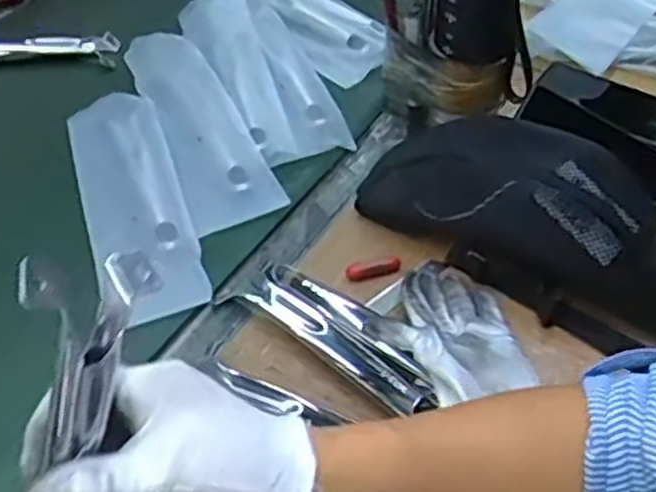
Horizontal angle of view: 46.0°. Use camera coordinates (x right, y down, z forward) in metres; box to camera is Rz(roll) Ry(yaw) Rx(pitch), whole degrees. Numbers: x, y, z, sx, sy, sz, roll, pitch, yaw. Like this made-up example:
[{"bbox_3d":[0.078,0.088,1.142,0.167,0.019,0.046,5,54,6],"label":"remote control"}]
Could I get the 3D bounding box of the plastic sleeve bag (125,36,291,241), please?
[{"bbox_3d":[-0.131,-0.129,0.781,0.086,0.027,0.294,-18,48,-15],"label":"plastic sleeve bag"}]

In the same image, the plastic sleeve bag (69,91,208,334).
[{"bbox_3d":[-0.182,-0.049,0.710,0.089,0.019,0.280,-16,47,-13],"label":"plastic sleeve bag"}]

